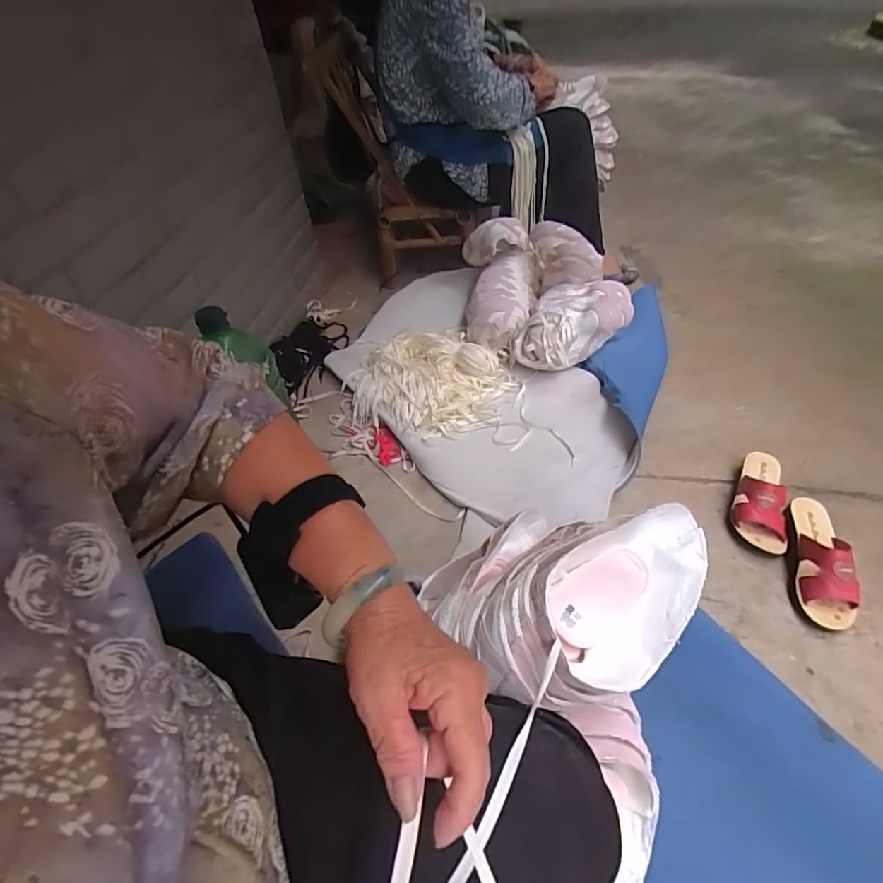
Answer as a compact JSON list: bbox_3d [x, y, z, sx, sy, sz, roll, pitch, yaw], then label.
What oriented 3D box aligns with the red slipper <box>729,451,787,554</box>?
[{"bbox_3d":[0.581,0.098,0.915,0.087,0.073,0.210,15,50,16],"label":"red slipper"}]

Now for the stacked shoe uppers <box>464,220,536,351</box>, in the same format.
[{"bbox_3d":[0.142,-0.385,1.242,0.192,0.148,0.337,3,61,6],"label":"stacked shoe uppers"}]

